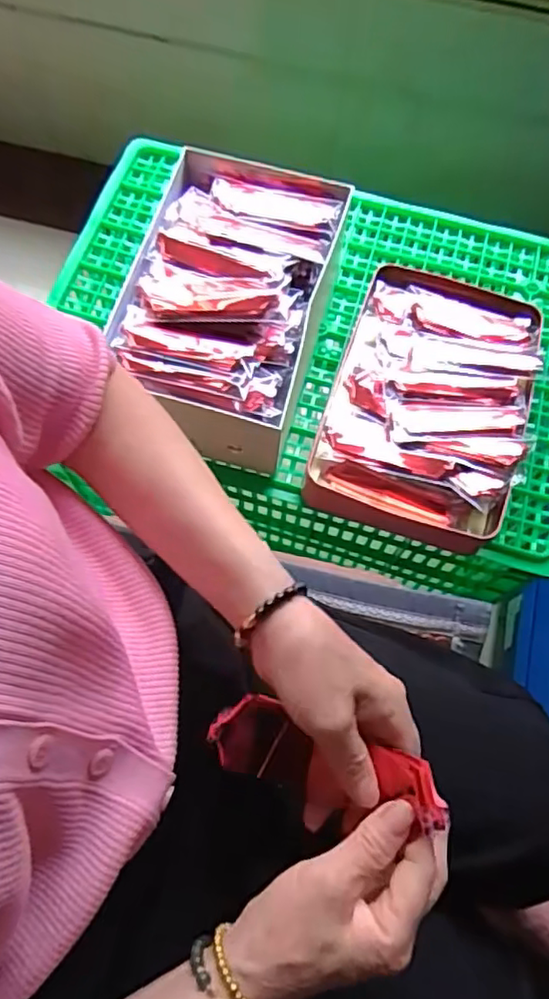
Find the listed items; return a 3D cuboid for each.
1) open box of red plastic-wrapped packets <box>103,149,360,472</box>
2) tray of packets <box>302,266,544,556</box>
[{"bbox_3d":[-0.050,-0.217,0.690,0.205,0.114,0.327,15,70,3],"label":"open box of red plastic-wrapped packets"},{"bbox_3d":[0.169,-0.112,0.676,0.208,0.057,0.304,18,70,5],"label":"tray of packets"}]

